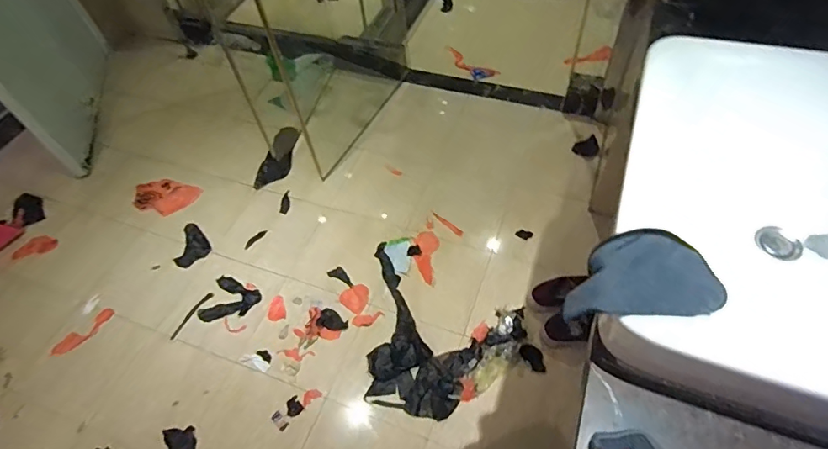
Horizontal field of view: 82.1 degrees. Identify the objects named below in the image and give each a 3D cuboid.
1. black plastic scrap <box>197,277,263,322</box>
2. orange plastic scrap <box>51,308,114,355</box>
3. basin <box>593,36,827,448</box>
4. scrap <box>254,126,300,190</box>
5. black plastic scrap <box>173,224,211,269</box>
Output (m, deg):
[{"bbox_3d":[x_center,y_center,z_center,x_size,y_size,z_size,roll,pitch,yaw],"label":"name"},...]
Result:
[{"bbox_3d":[-0.574,0.244,1.500,0.173,0.014,0.152,10,56,13],"label":"black plastic scrap"},{"bbox_3d":[-1.030,0.337,1.480,0.197,0.014,0.056,-38,60,-20],"label":"orange plastic scrap"},{"bbox_3d":[0.504,-0.007,0.633,0.428,0.169,0.547,12,57,14],"label":"basin"},{"bbox_3d":[-0.514,-0.271,1.837,0.107,0.015,0.323,6,56,10],"label":"scrap"},{"bbox_3d":[-0.776,0.075,1.637,0.120,0.017,0.152,-36,59,-18],"label":"black plastic scrap"}]

